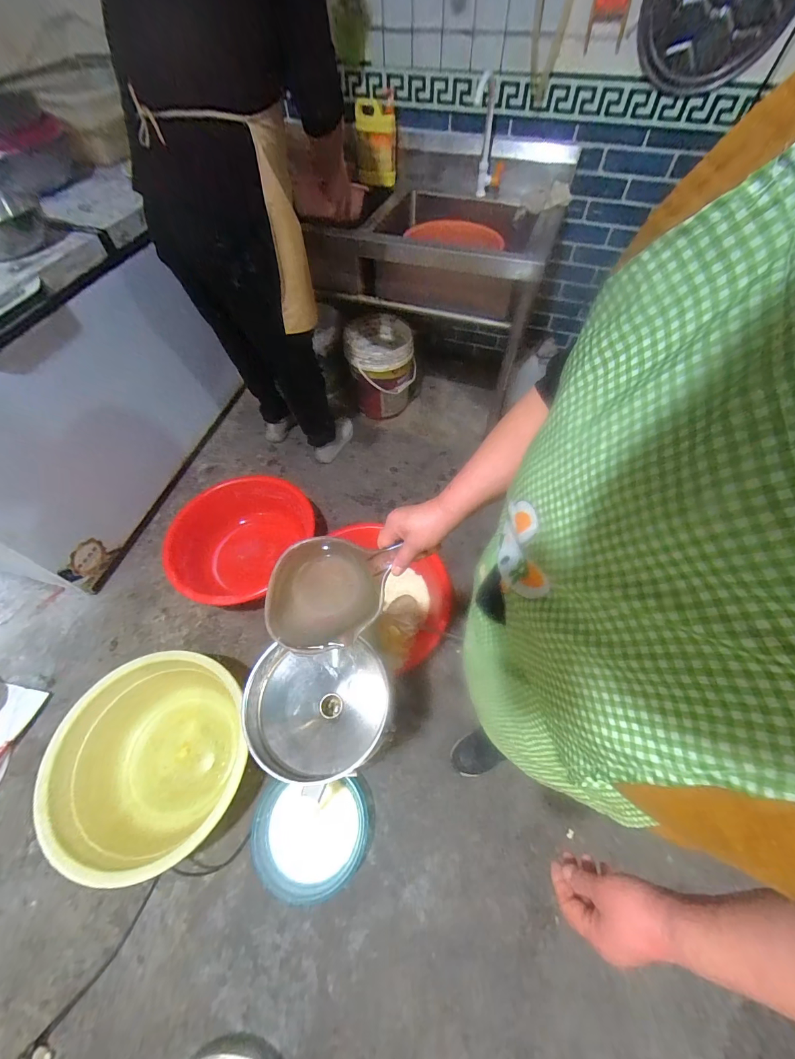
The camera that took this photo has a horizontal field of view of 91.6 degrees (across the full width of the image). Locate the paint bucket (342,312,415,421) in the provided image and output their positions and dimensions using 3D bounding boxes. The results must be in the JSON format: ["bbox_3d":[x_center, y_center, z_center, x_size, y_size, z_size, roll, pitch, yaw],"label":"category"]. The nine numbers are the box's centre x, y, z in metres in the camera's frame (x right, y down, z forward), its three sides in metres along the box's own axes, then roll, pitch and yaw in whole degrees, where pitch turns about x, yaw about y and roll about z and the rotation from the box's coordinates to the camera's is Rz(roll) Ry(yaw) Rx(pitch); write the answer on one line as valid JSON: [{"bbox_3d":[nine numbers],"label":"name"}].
[{"bbox_3d":[-0.074,-0.737,1.818,0.307,0.373,0.298,-7,58,-4],"label":"paint bucket"}]

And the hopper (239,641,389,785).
[{"bbox_3d":[-0.140,0.347,0.755,0.240,0.198,0.234,0,58,1],"label":"hopper"}]

